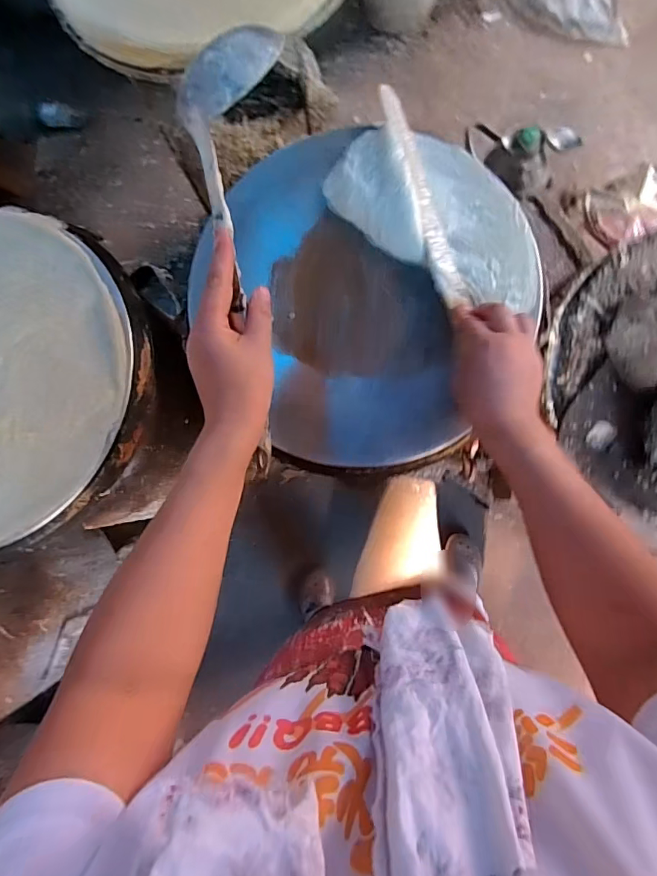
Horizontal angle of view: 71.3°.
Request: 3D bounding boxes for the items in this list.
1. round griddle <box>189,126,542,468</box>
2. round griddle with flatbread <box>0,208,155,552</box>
[{"bbox_3d":[0.042,-0.169,0.485,0.333,0.037,0.360,-1,82,4],"label":"round griddle"},{"bbox_3d":[-0.377,-0.069,0.494,0.361,0.034,0.363,-1,82,4],"label":"round griddle with flatbread"}]

